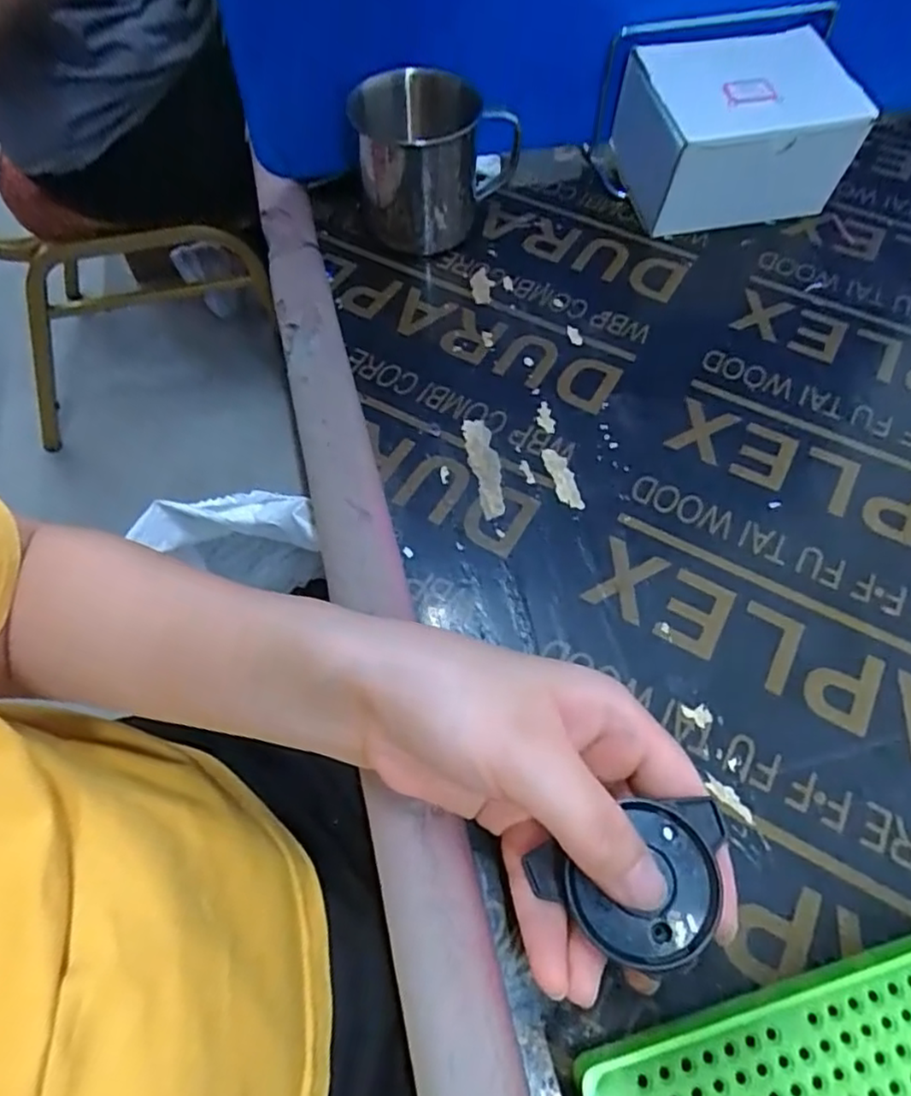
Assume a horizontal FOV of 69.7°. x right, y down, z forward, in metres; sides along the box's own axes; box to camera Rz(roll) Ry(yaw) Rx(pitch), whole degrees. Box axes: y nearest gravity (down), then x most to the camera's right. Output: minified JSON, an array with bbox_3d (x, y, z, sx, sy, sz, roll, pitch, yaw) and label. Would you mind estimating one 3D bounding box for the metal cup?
[{"bbox_3d":[-0.008,-0.237,0.399,0.103,0.075,0.069,-20,61,-11],"label":"metal cup"}]

